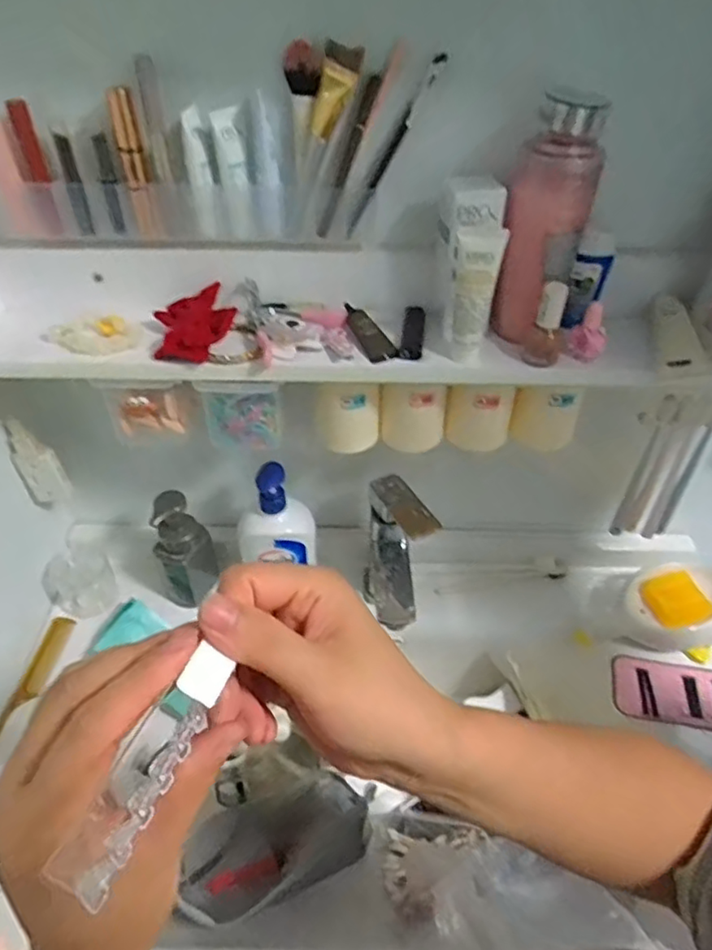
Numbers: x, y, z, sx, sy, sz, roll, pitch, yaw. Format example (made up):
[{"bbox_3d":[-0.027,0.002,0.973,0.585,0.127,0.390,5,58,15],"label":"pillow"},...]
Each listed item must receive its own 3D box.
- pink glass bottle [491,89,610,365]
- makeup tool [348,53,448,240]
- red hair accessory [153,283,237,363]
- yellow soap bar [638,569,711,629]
[{"bbox_3d":[0.146,-0.185,0.477,0.067,0.180,0.059,12,43,12],"label":"pink glass bottle"},{"bbox_3d":[0.029,-0.261,0.491,0.011,0.147,0.010,16,35,-27],"label":"makeup tool"},{"bbox_3d":[-0.139,-0.131,0.526,0.069,0.035,0.090,-8,43,-10],"label":"red hair accessory"},{"bbox_3d":[0.372,0.146,0.708,0.065,0.013,0.062,-24,84,4],"label":"yellow soap bar"}]

